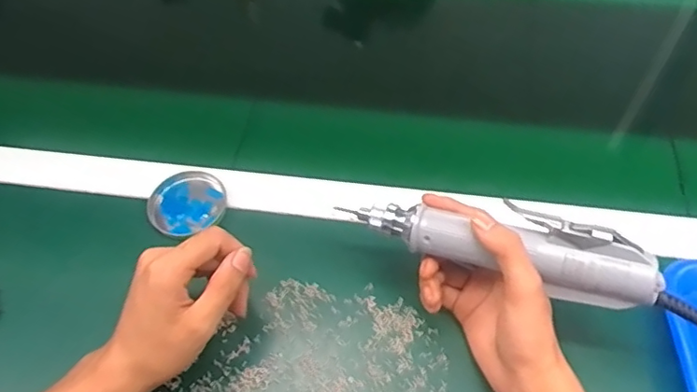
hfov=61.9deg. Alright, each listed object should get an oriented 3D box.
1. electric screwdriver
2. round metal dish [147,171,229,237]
[{"bbox_3d":[0.097,0.031,0.390,0.204,0.043,0.034,13,56,17],"label":"electric screwdriver"},{"bbox_3d":[-0.141,0.005,0.506,0.063,0.018,0.055,-27,59,-16],"label":"round metal dish"}]

